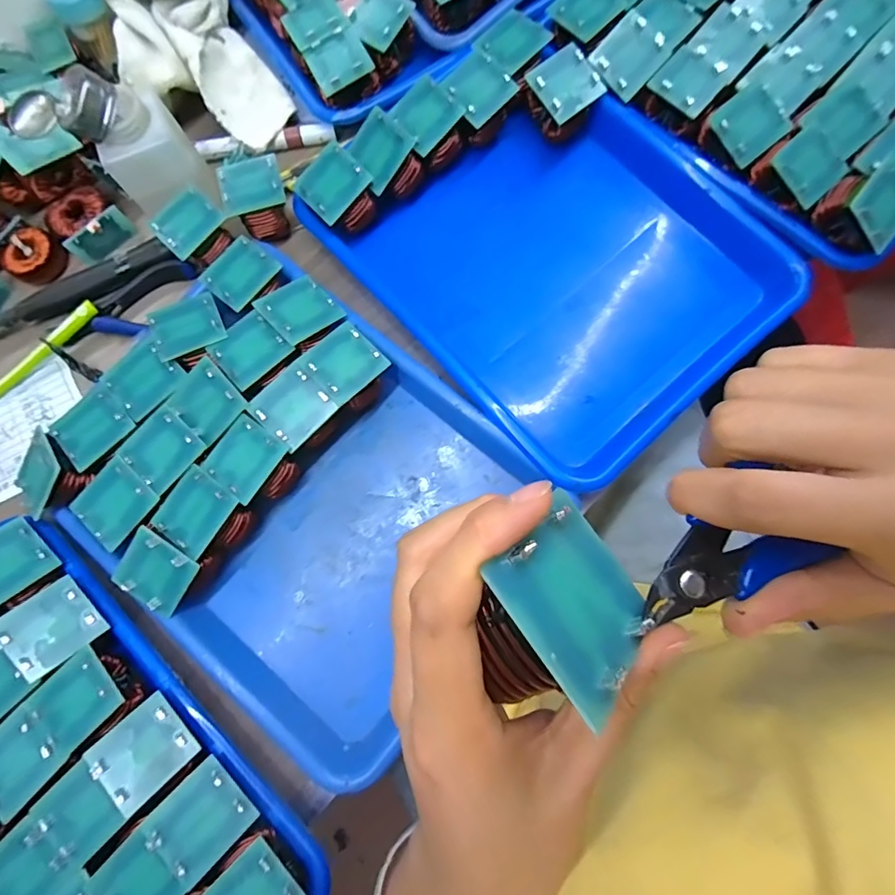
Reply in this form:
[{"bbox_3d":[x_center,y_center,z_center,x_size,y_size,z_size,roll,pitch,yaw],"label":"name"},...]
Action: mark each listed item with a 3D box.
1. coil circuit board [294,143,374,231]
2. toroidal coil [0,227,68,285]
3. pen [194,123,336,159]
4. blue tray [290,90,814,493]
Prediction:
[{"bbox_3d":[-0.084,-0.194,0.365,0.045,0.038,0.048,44,83,9],"label":"coil circuit board"},{"bbox_3d":[-0.342,-0.157,0.397,0.039,0.029,0.041,0,79,1],"label":"toroidal coil"},{"bbox_3d":[-0.154,-0.262,0.408,0.116,0.011,0.013,-8,79,0],"label":"pen"},{"bbox_3d":[0.090,-0.136,0.369,0.243,0.051,0.272,-40,80,-6],"label":"blue tray"}]

